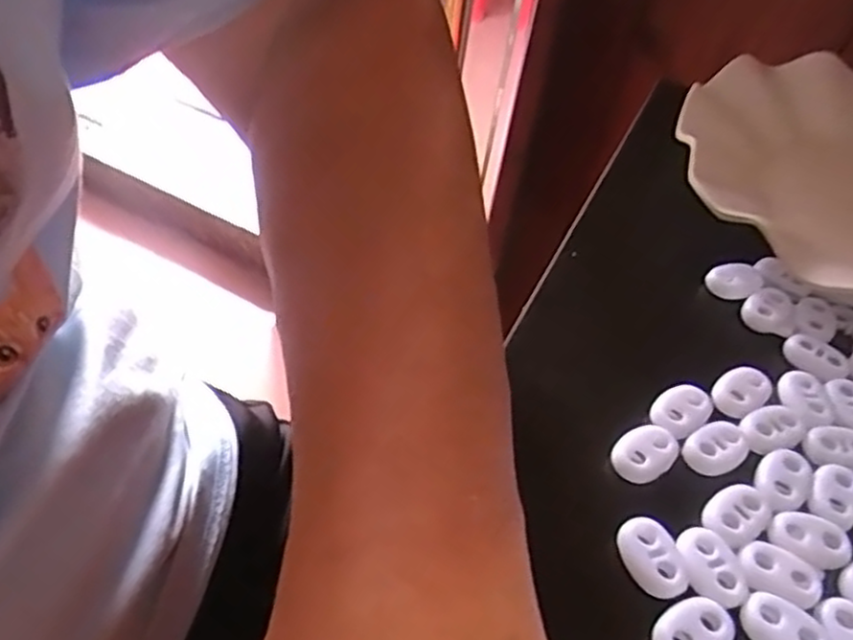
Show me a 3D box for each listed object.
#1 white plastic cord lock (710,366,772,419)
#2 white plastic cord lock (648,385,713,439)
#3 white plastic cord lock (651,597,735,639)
[{"bbox_3d":[0.106,0.024,0.249,0.022,0.006,0.015,-31,58,-31],"label":"white plastic cord lock"},{"bbox_3d":[0.082,0.029,0.239,0.023,0.004,0.015,-30,58,-31],"label":"white plastic cord lock"},{"bbox_3d":[0.069,0.080,0.190,0.022,0.004,0.015,-25,55,-28],"label":"white plastic cord lock"}]

